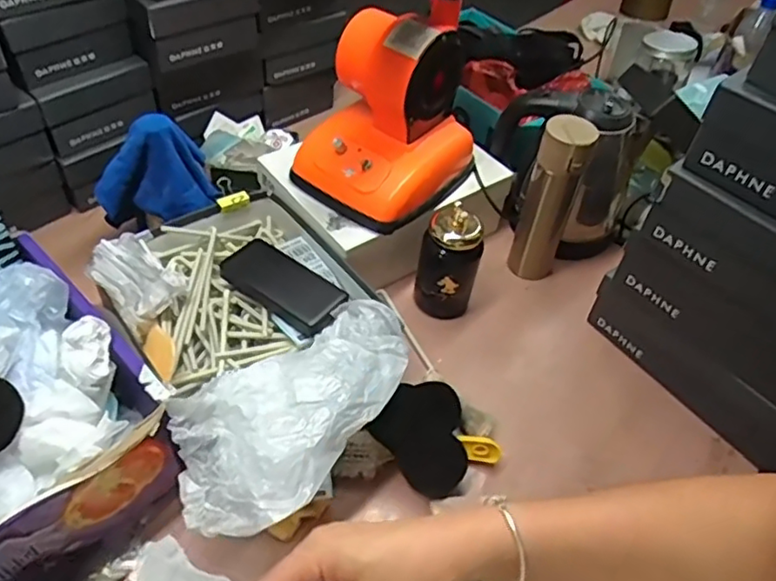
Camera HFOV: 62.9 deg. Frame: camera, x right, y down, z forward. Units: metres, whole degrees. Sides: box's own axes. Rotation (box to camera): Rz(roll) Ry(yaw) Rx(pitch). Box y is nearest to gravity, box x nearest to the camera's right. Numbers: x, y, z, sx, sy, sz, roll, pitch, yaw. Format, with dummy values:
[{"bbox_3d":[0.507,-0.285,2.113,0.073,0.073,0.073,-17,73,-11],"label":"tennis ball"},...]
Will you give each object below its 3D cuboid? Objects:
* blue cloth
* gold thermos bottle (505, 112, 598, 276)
[{"bbox_3d":[-0.307,-0.159,0.832,0.146,0.120,0.084,-5,49,-10],"label":"blue cloth"},{"bbox_3d":[0.218,-0.119,0.863,0.066,0.239,0.064,16,49,9],"label":"gold thermos bottle"}]

